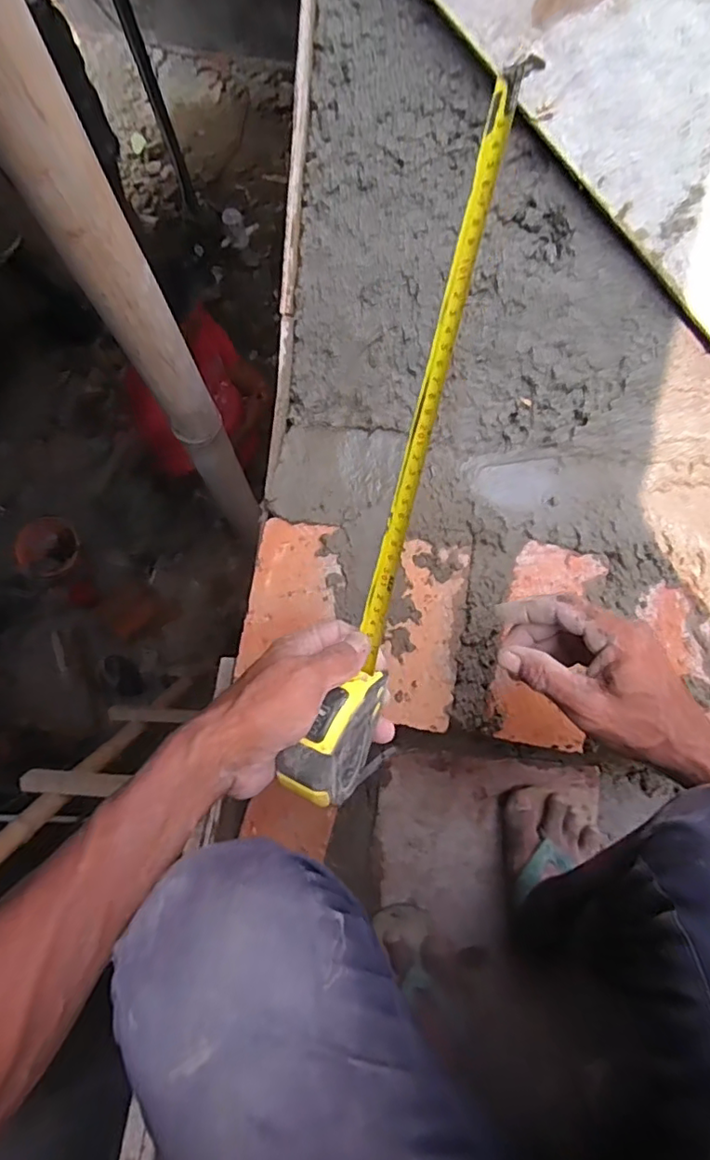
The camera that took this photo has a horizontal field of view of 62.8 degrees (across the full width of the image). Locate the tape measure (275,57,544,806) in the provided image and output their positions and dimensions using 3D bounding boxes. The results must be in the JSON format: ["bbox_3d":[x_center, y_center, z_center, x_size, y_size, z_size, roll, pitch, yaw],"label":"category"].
[{"bbox_3d":[0.032,-0.067,0.369,0.048,0.060,0.445,15,100,4],"label":"tape measure"}]

